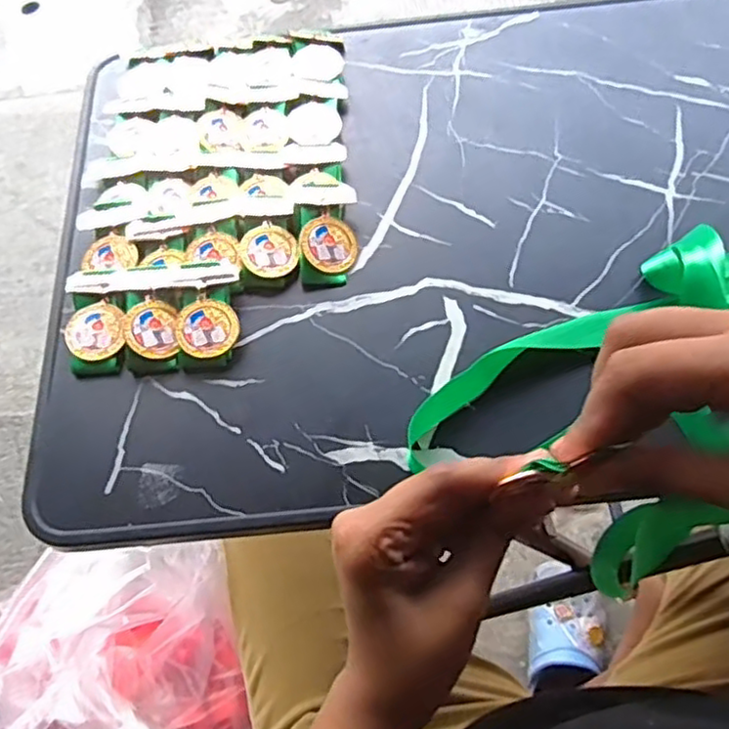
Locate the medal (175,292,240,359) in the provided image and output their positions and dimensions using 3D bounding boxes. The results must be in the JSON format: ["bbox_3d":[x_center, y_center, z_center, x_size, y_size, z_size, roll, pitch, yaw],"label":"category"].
[{"bbox_3d":[-0.096,-0.023,0.408,0.036,0.005,0.039,0,67,0],"label":"medal"}]

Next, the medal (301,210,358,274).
[{"bbox_3d":[-0.022,-0.078,0.433,0.036,0.004,0.038,5,75,-19],"label":"medal"}]

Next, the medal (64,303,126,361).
[{"bbox_3d":[-0.167,-0.021,0.415,0.038,0.006,0.038,0,67,0],"label":"medal"}]

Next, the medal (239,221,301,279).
[{"bbox_3d":[-0.062,-0.074,0.432,0.035,0.004,0.041,-13,68,-5],"label":"medal"}]

